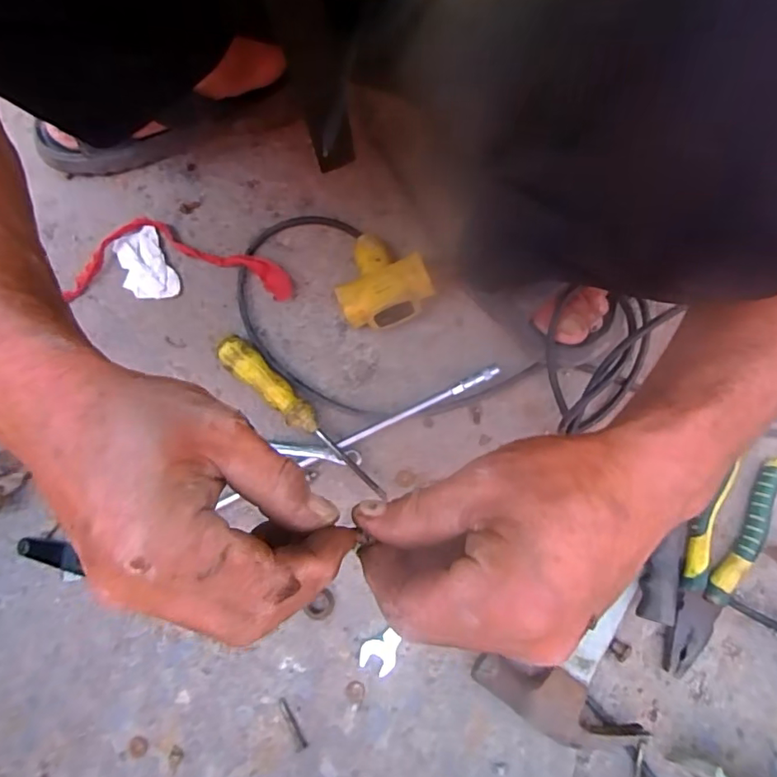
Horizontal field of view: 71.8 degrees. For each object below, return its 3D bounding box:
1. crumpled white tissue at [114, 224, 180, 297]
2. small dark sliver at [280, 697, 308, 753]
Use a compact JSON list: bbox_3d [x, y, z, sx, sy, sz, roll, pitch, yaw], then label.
[{"bbox_3d":[-0.237,-0.120,0.521,0.046,0.007,0.078,-25,76,-4],"label":"crumpled white tissue"},{"bbox_3d":[-0.076,0.265,0.423,0.009,0.004,0.040,-25,76,-4],"label":"small dark sliver"}]

